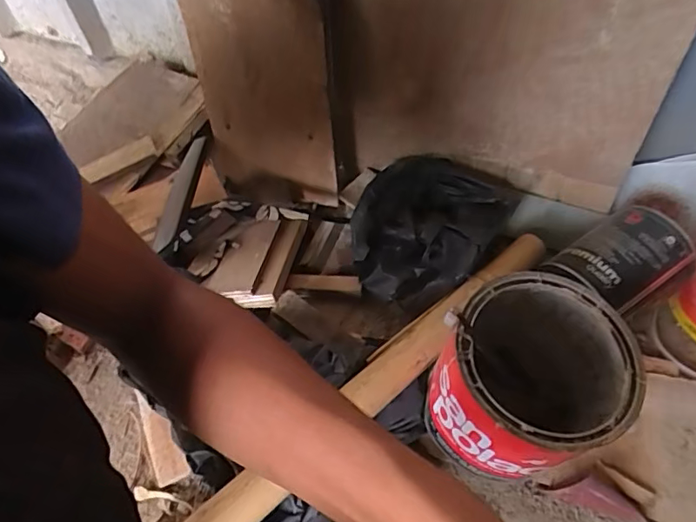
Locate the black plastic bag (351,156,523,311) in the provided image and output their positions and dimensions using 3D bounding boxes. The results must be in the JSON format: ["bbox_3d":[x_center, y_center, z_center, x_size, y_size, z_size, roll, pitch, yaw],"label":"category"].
[{"bbox_3d":[0.093,-0.049,0.647,0.184,0.077,0.222,31,63,22],"label":"black plastic bag"}]

